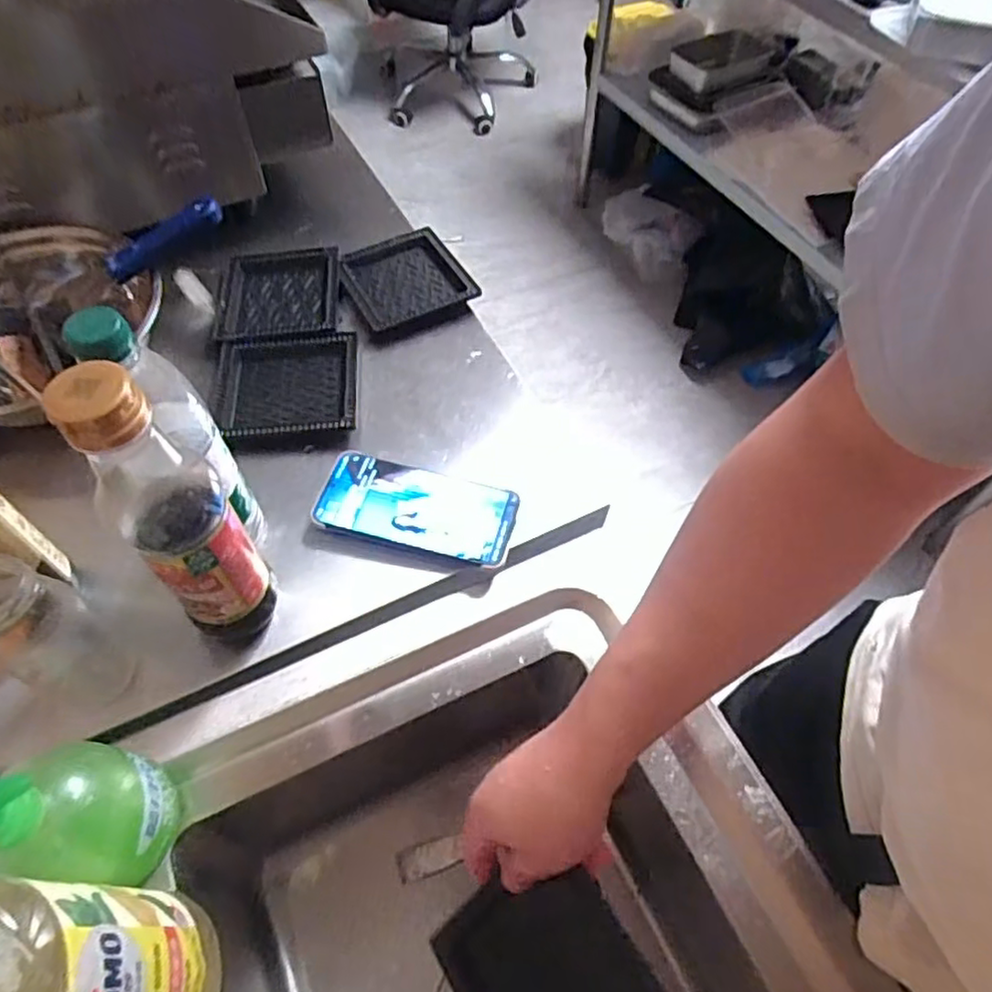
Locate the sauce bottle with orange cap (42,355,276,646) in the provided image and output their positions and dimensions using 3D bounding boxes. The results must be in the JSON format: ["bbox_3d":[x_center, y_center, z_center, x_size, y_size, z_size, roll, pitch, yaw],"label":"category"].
[{"bbox_3d":[-0.190,0.017,0.416,0.052,0.231,0.063,2,56,1],"label":"sauce bottle with orange cap"}]

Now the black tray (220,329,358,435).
[{"bbox_3d":[-0.199,-0.105,0.645,0.127,0.022,0.120,-7,57,-5],"label":"black tray"}]

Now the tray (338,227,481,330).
[{"bbox_3d":[-0.100,-0.242,0.740,0.128,0.020,0.123,-23,60,-15],"label":"tray"}]

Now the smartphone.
[{"bbox_3d":[-0.066,0.006,0.564,0.163,0.012,0.073,14,57,8],"label":"smartphone"}]

